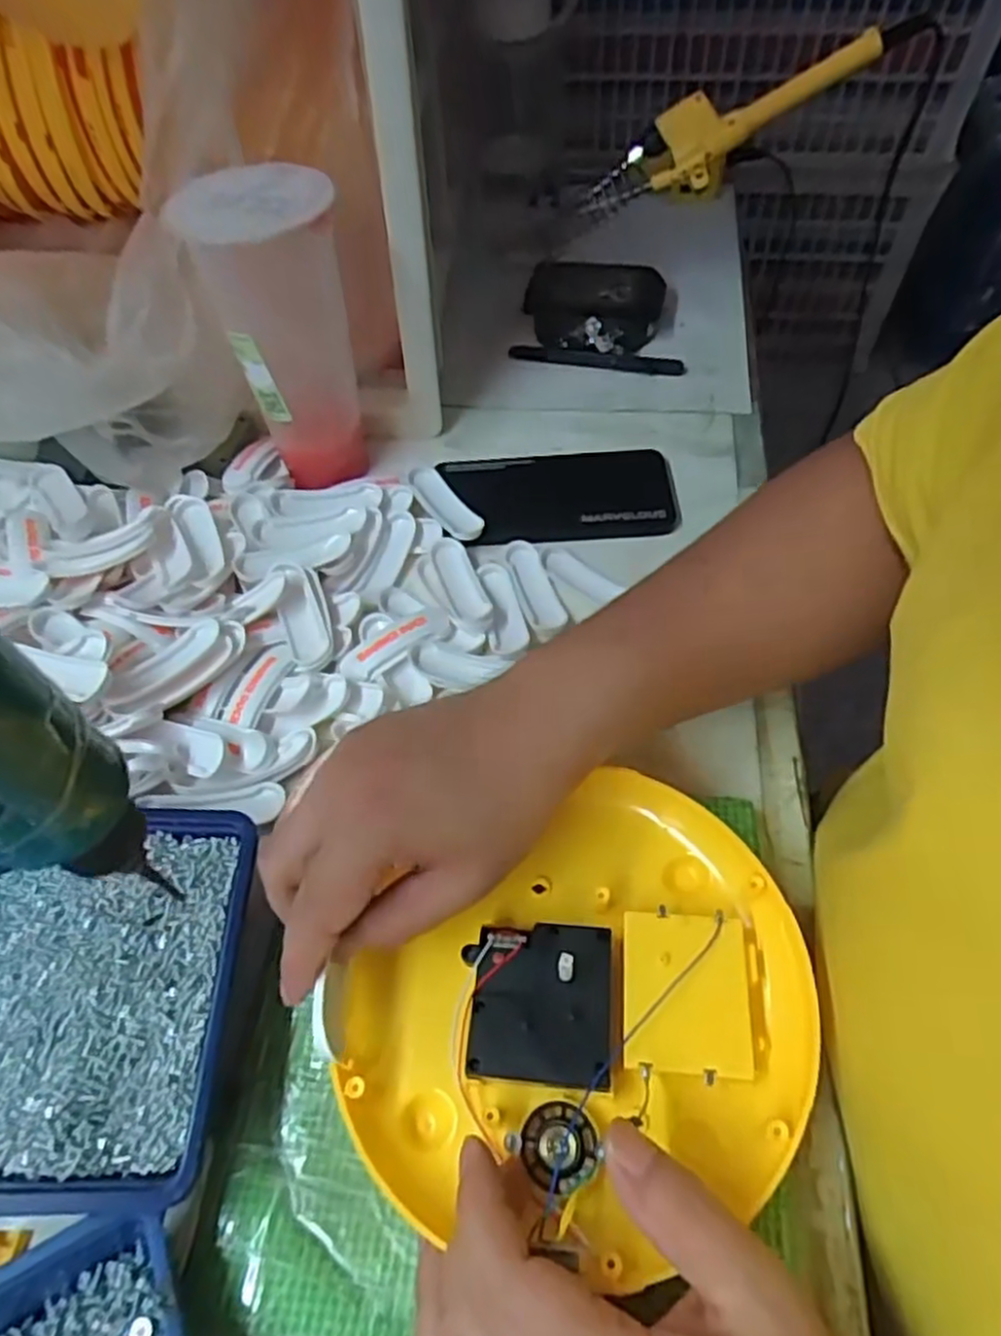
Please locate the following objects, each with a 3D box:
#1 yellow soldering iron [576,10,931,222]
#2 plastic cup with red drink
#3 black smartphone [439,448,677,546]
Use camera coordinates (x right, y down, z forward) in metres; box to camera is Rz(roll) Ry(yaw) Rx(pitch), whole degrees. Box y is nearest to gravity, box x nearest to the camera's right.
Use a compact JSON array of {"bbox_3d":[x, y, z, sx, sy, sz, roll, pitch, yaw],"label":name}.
[{"bbox_3d":[0.162,-0.371,0.506,0.227,0.064,0.023,-17,53,22],"label":"yellow soldering iron"},{"bbox_3d":[-0.130,-0.204,0.453,0.074,0.153,0.075,-2,56,2],"label":"plastic cup with red drink"},{"bbox_3d":[0.039,-0.119,0.494,0.148,0.011,0.082,-6,56,0],"label":"black smartphone"}]

